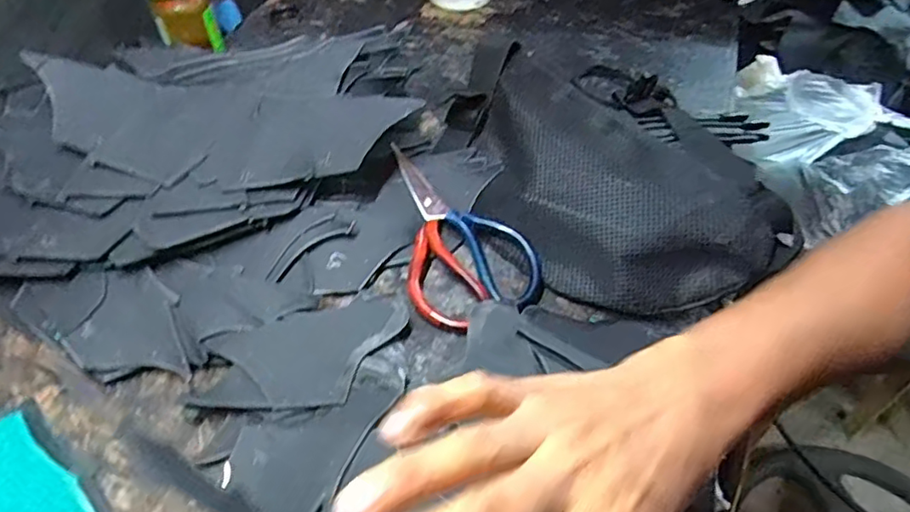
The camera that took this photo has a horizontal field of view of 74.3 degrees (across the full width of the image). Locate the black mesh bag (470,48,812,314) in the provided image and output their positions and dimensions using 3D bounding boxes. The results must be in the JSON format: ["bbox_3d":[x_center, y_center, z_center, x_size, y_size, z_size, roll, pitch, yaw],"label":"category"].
[{"bbox_3d":[0.117,-0.054,0.484,0.269,0.028,0.163,35,85,25],"label":"black mesh bag"}]

